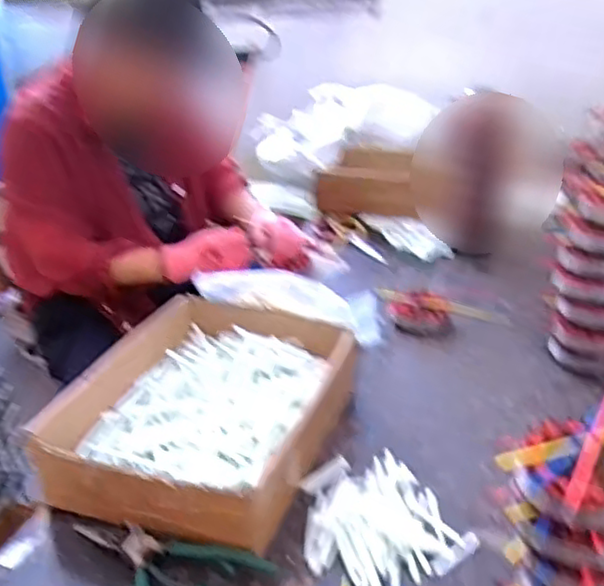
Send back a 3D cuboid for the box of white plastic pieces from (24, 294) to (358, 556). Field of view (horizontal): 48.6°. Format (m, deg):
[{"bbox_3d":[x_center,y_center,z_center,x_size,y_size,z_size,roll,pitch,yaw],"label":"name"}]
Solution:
[{"bbox_3d":[-0.100,0.126,0.732,0.245,0.087,0.298,8,30,19],"label":"box of white plastic pieces"}]

